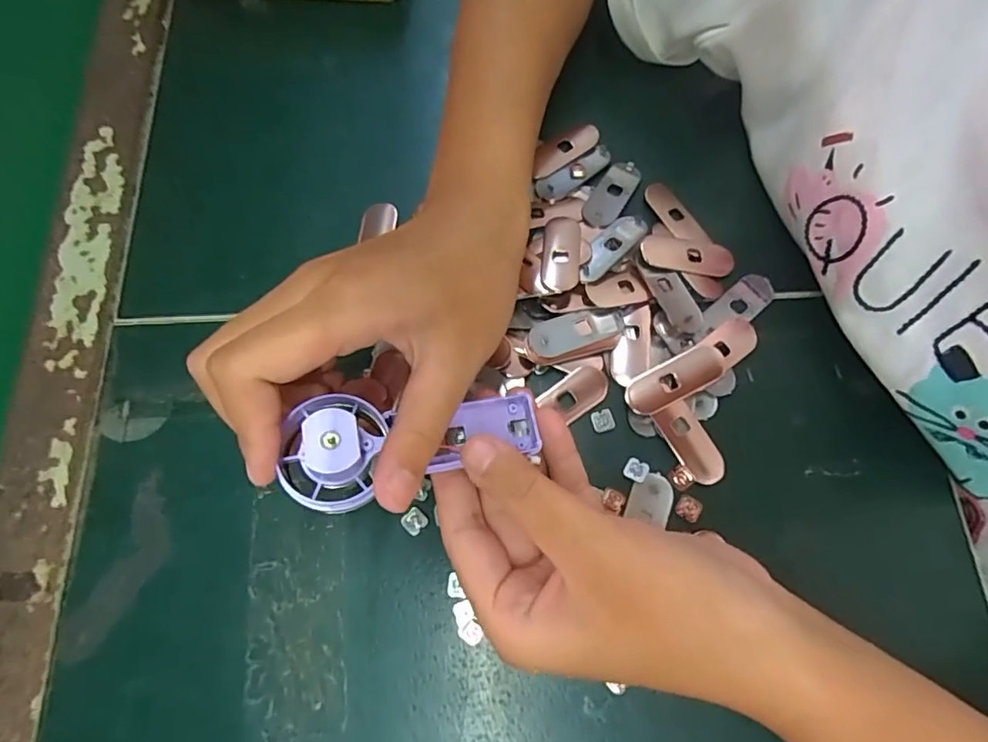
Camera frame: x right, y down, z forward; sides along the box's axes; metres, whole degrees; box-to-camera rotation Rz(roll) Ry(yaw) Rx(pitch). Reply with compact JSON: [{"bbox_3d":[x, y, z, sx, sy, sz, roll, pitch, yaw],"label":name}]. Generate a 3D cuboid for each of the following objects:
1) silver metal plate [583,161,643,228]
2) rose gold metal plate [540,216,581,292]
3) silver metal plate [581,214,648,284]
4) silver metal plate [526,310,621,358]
[{"bbox_3d":[0.063,-0.095,0.299,0.019,0.004,0.047,32,68,16],"label":"silver metal plate"},{"bbox_3d":[0.034,-0.060,0.278,0.019,0.004,0.051,7,56,3],"label":"rose gold metal plate"},{"bbox_3d":[0.059,-0.064,0.282,0.046,0.007,0.018,-44,77,-12],"label":"silver metal plate"},{"bbox_3d":[0.040,-0.020,0.270,0.048,0.006,0.018,-19,73,-6],"label":"silver metal plate"}]

